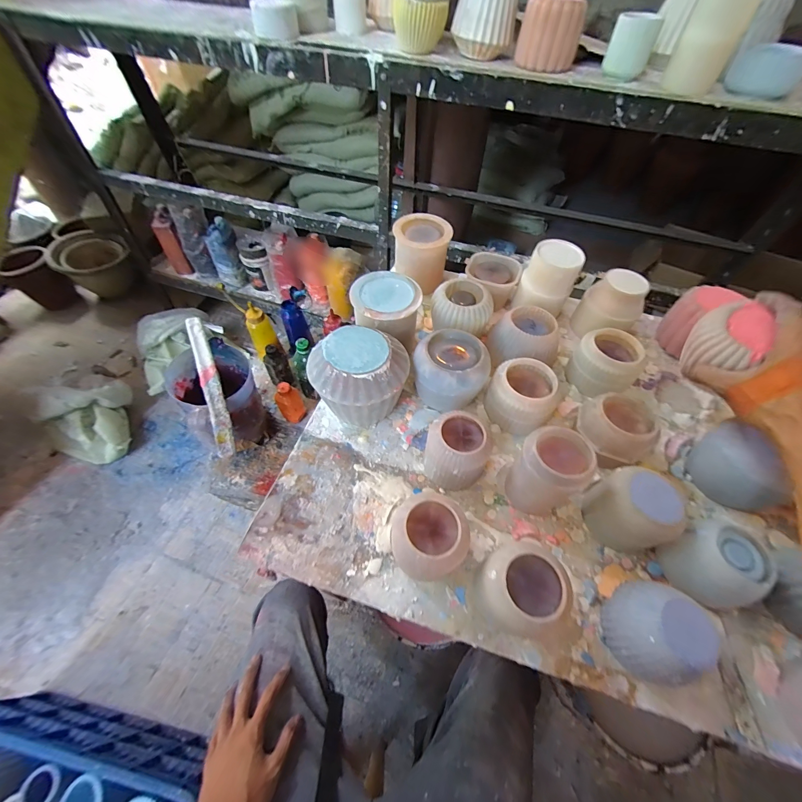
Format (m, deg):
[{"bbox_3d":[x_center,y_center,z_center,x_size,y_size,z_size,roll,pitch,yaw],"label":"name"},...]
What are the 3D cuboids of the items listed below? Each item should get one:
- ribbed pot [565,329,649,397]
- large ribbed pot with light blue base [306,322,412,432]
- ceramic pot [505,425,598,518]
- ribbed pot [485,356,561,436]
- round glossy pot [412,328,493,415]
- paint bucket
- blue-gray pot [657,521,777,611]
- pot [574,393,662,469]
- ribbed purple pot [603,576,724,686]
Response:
[{"bbox_3d":[0.307,-0.055,0.509,0.087,0.067,0.088,2,55,-2],"label":"ribbed pot"},{"bbox_3d":[-0.054,-0.023,0.452,0.118,0.108,0.101,8,55,2],"label":"large ribbed pot with light blue base"},{"bbox_3d":[0.161,0.084,0.387,0.064,0.106,0.069,2,55,-2],"label":"ceramic pot"},{"bbox_3d":[0.167,-0.006,0.472,0.088,0.068,0.085,2,55,-2],"label":"ribbed pot"},{"bbox_3d":[0.072,-0.044,0.478,0.099,0.078,0.117,22,57,12],"label":"round glossy pot"},{"bbox_3d":[-0.388,0.016,0.777,0.183,0.241,0.160,39,61,22],"label":"paint bucket"},{"bbox_3d":[0.325,0.170,0.353,0.068,0.061,0.070,2,55,-2],"label":"blue-gray pot"},{"bbox_3d":[0.277,0.038,0.441,0.087,0.065,0.086,2,55,-2],"label":"pot"},{"bbox_3d":[0.239,0.215,0.319,0.067,0.064,0.081,2,55,-2],"label":"ribbed purple pot"}]

